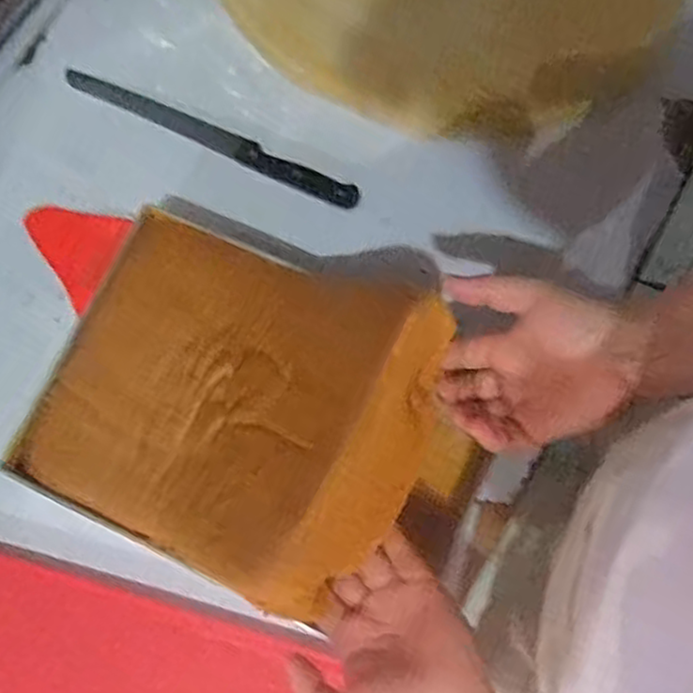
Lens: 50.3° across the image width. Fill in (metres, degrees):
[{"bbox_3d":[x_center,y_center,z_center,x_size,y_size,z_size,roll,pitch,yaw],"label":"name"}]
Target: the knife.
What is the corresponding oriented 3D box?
[{"bbox_3d":[-0.129,-0.200,0.700,0.302,0.018,0.029,24,79,4],"label":"knife"}]

